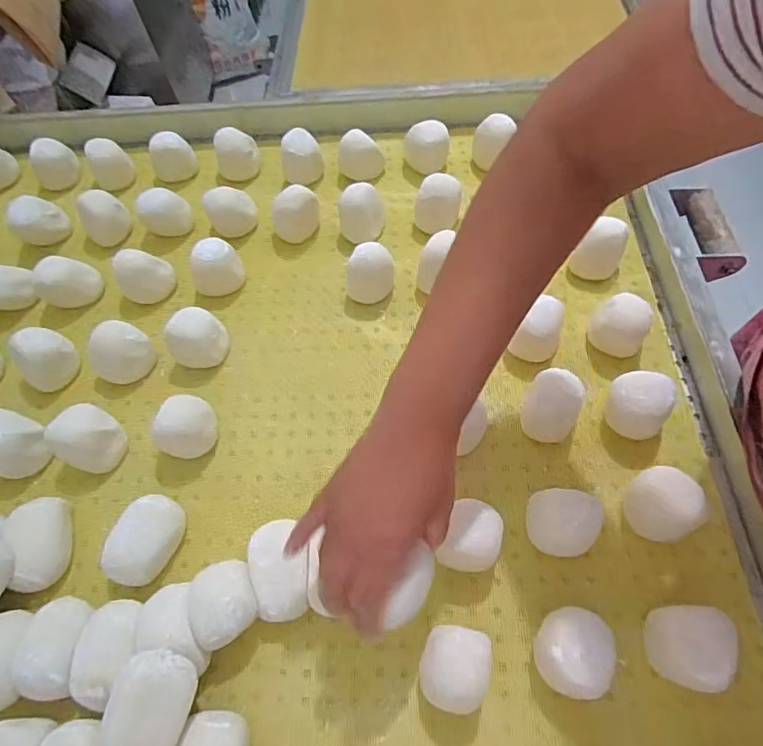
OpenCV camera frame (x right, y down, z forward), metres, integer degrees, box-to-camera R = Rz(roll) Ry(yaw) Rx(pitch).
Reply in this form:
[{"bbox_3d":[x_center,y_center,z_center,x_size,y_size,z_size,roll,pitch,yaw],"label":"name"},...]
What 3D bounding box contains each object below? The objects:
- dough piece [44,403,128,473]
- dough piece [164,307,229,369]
[{"bbox_3d":[-0.286,0.068,0.486,0.056,0.055,0.053,-1,62,2],"label":"dough piece"},{"bbox_3d":[-0.196,-0.038,0.532,0.055,0.060,0.057,-9,62,-2],"label":"dough piece"}]

